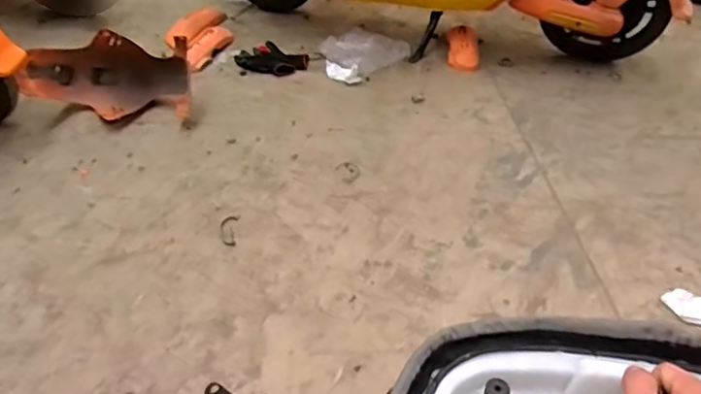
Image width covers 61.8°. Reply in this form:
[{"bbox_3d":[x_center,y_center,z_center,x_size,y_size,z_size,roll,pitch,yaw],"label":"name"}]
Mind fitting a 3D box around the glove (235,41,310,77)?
[{"bbox_3d":[-0.246,-0.429,1.840,0.204,0.021,0.161,23,46,24],"label":"glove"}]

